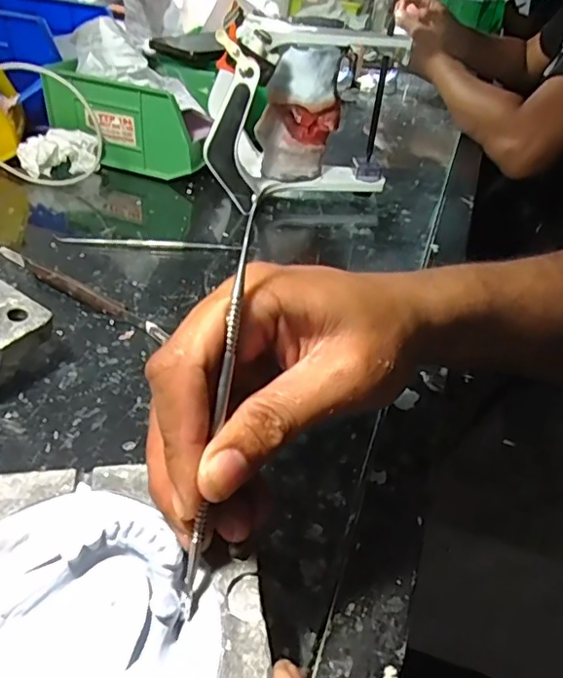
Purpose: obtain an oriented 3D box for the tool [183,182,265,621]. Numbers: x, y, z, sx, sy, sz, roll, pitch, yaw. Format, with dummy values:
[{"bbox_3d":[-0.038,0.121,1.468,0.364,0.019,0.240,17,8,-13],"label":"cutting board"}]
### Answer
[{"bbox_3d":[-0.020,0.020,0.186,0.005,0.146,0.006,9,0,2],"label":"tool"}]

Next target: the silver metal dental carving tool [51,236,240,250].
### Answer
[{"bbox_3d":[-0.108,-0.078,0.450,0.146,0.006,0.011,2,38,-7],"label":"silver metal dental carving tool"}]

